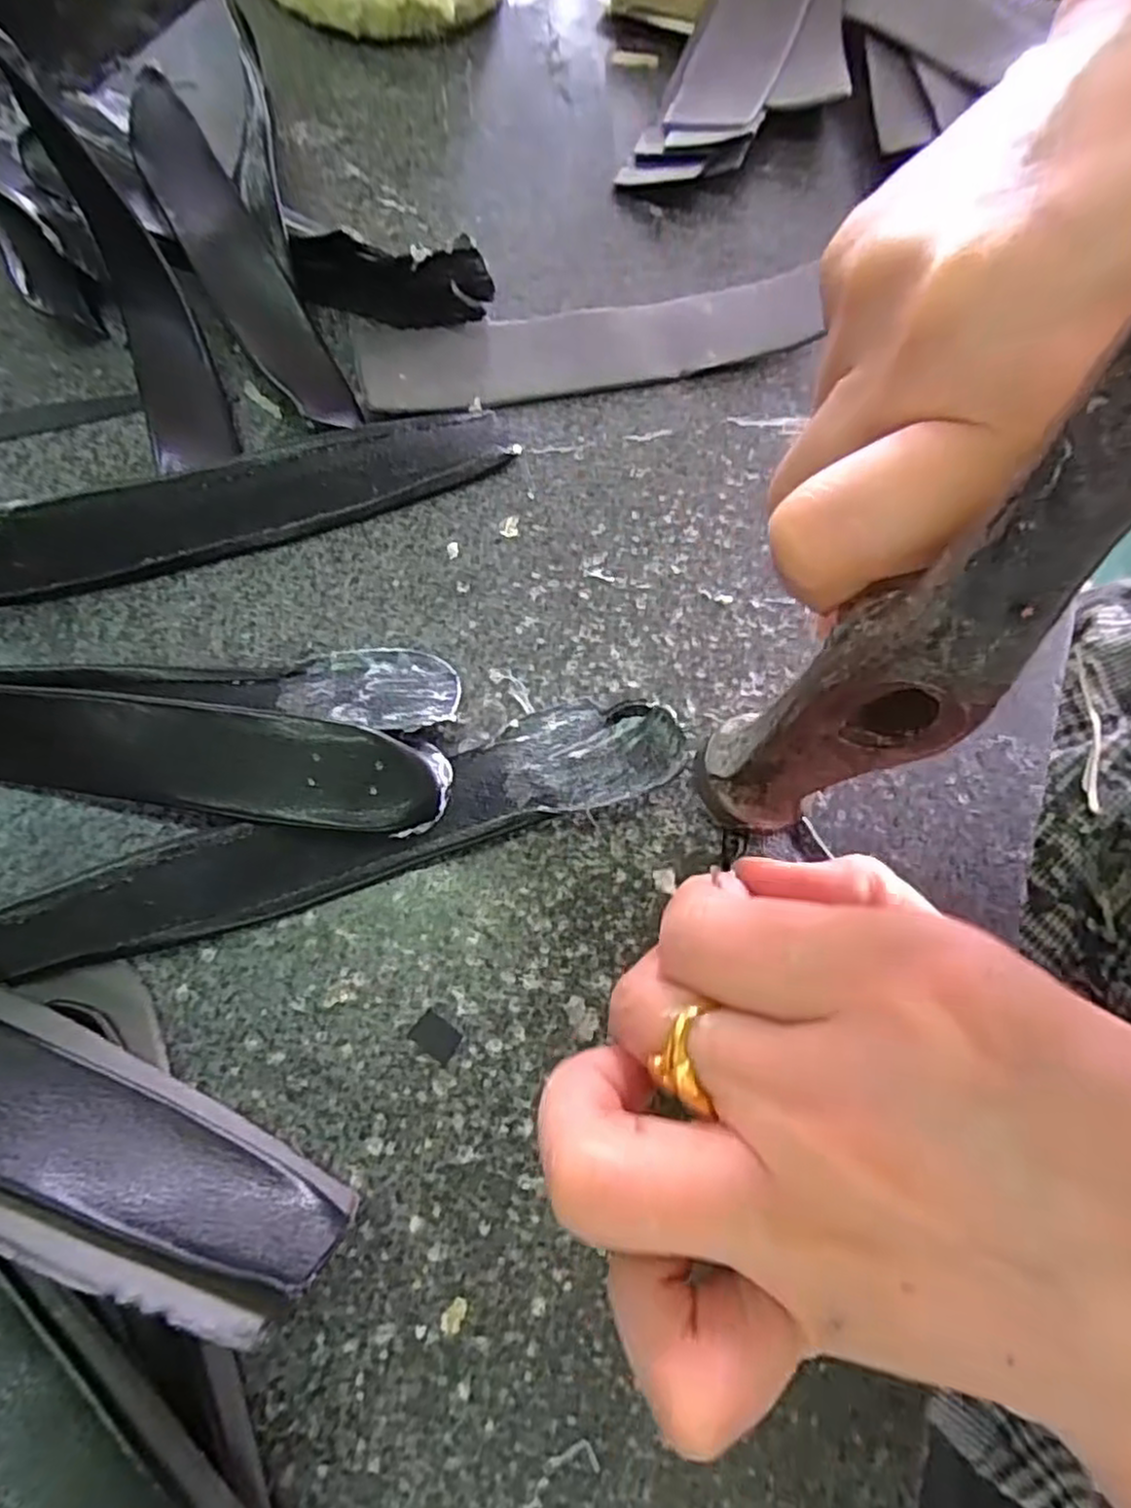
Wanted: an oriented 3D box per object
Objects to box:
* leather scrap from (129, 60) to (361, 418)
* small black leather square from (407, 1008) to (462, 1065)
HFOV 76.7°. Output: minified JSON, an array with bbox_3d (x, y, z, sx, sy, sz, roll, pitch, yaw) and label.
[{"bbox_3d":[-0.112,-0.165,0.233,0.024,0.022,0.158,-29,72,-13],"label":"leather scrap"},{"bbox_3d":[-0.029,0.064,0.161,0.011,0.004,0.008,34,71,11],"label":"small black leather square"}]

